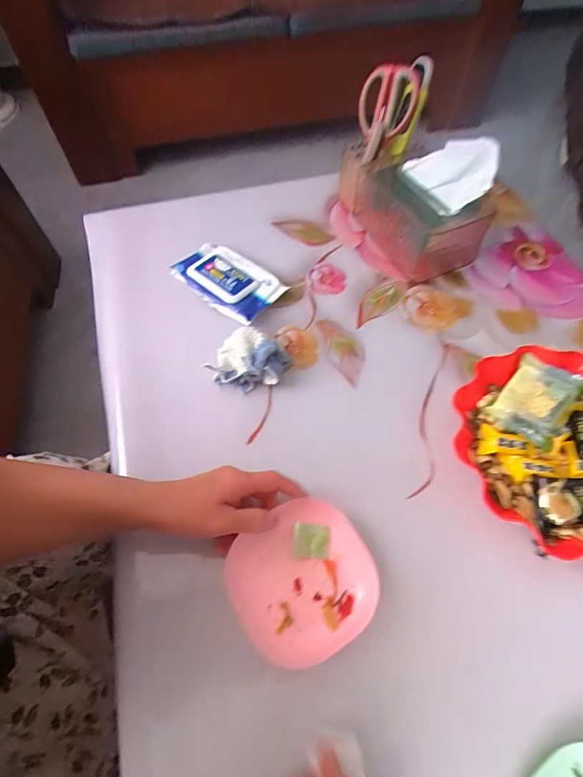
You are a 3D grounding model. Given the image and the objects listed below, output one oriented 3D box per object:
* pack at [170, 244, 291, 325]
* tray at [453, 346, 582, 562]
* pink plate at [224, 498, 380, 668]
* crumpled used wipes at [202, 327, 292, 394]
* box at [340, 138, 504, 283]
[{"bbox_3d":[-0.090,-0.152,0.572,0.149,0.032,0.090,38,67,21],"label":"pack"},{"bbox_3d":[0.298,0.064,0.434,0.218,0.047,0.220,8,60,5],"label":"tray"},{"bbox_3d":[0.012,0.178,0.375,0.129,0.028,0.120,0,60,1],"label":"pink plate"},{"bbox_3d":[-0.050,-0.033,0.489,0.080,0.048,0.070,20,62,12],"label":"crumpled used wipes"},{"bbox_3d":[0.164,-0.281,0.583,0.133,0.132,0.228,-23,62,-12],"label":"box"}]

